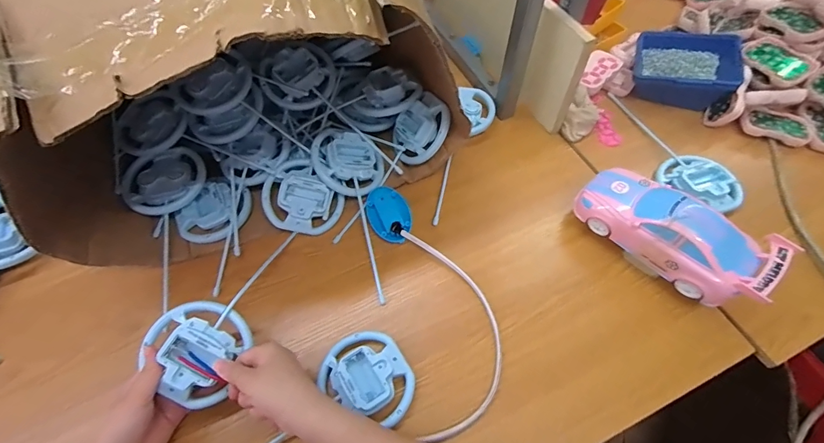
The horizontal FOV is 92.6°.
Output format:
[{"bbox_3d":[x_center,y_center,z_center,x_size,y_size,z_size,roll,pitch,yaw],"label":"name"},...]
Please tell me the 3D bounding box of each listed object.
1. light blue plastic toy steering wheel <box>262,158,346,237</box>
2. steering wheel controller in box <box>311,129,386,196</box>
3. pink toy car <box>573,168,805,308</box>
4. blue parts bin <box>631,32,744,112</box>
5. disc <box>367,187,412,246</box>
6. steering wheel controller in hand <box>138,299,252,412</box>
[{"bbox_3d":[-0.146,-0.028,0.514,0.097,0.031,0.097,-41,102,-3],"label":"light blue plastic toy steering wheel"},{"bbox_3d":[-0.084,-0.077,0.526,0.095,0.026,0.095,10,69,-28],"label":"steering wheel controller in box"},{"bbox_3d":[0.290,0.008,0.440,0.199,0.060,0.084,38,67,22],"label":"pink toy car"},{"bbox_3d":[0.427,-0.242,0.624,0.139,0.061,0.116,18,61,12],"label":"blue parts bin"},{"bbox_3d":[-0.030,-0.010,0.515,0.052,0.013,0.079,-16,60,-8],"label":"disc"},{"bbox_3d":[-0.212,0.131,0.403,0.087,0.028,0.102,-26,87,-17],"label":"steering wheel controller in hand"}]

